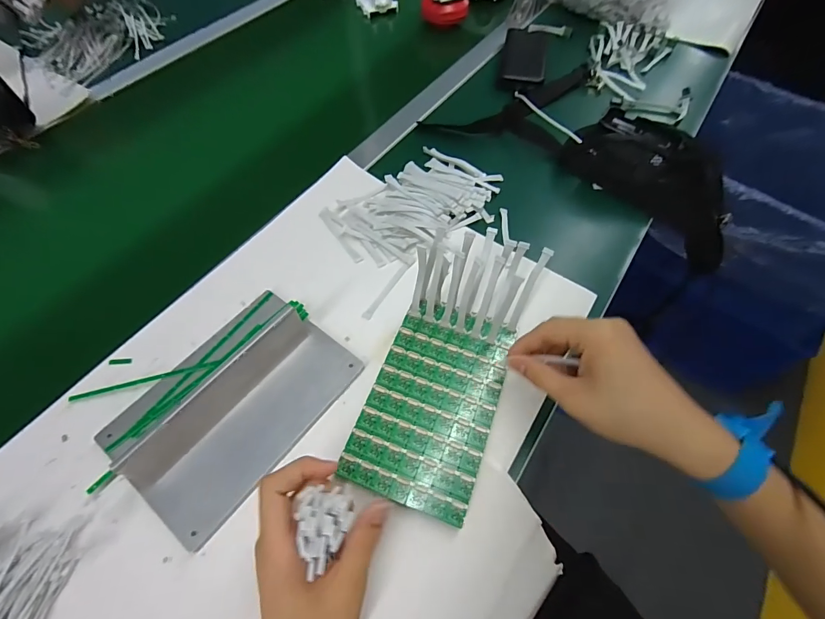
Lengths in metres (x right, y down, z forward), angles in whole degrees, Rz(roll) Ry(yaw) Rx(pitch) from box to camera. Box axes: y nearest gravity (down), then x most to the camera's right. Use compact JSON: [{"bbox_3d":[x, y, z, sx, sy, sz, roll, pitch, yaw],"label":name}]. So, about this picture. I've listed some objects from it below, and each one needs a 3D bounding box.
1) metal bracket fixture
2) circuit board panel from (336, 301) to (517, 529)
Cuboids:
[{"bbox_3d":[-0.163,0.070,0.346,0.137,0.049,0.195,35,65,19],"label":"metal bracket fixture"},{"bbox_3d":[0.019,0.081,0.362,0.109,0.006,0.178,19,60,8],"label":"circuit board panel"}]

